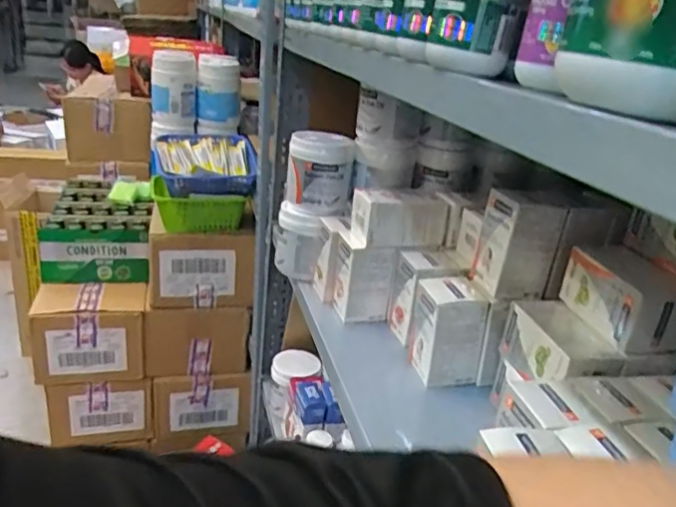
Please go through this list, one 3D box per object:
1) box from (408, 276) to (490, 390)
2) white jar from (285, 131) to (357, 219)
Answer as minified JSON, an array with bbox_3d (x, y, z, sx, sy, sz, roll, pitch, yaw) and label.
[{"bbox_3d":[0.116,0.081,0.625,0.068,0.095,0.062,3,21,-8],"label":"box"},{"bbox_3d":[-0.024,-0.112,0.817,0.087,0.097,0.086,6,21,0],"label":"white jar"}]

